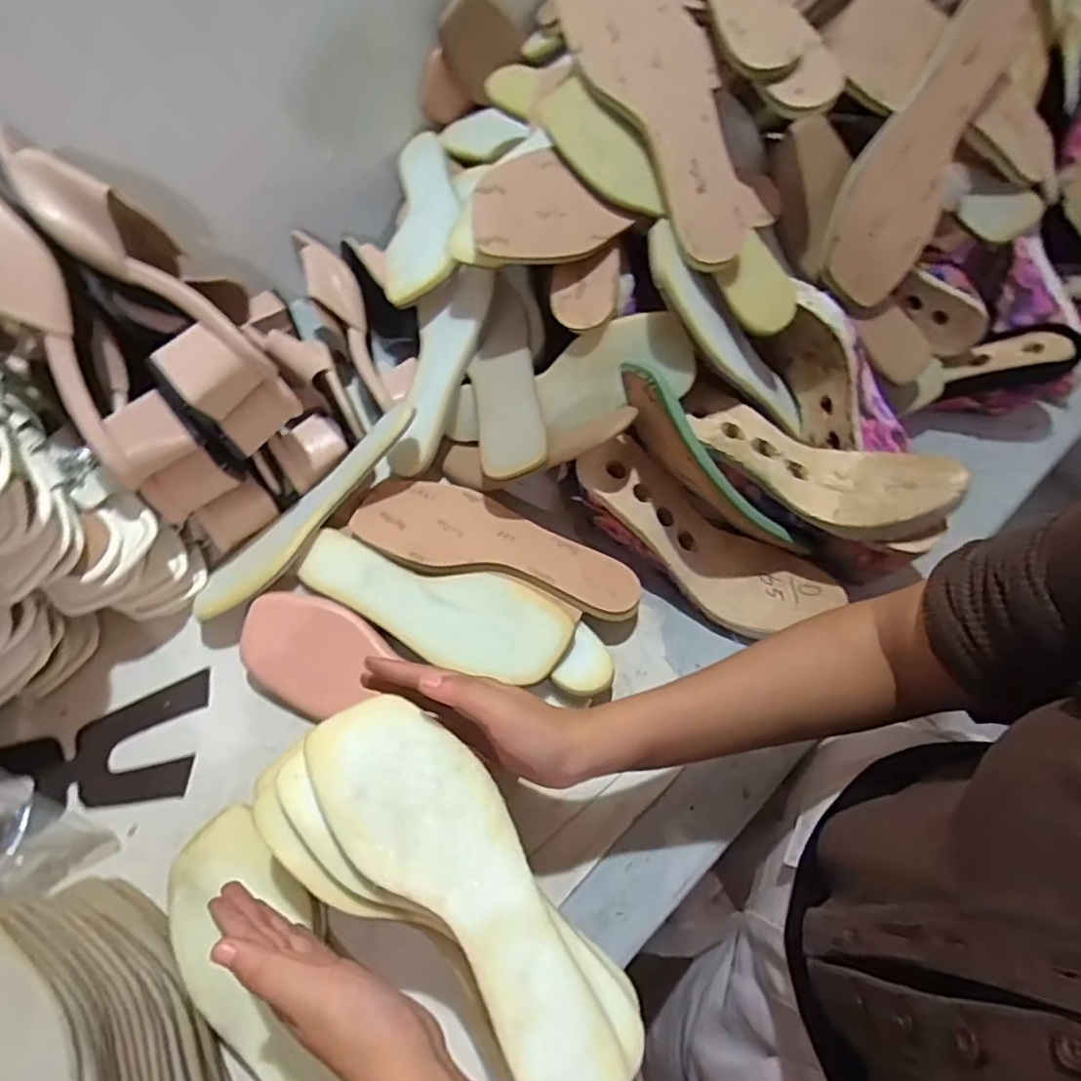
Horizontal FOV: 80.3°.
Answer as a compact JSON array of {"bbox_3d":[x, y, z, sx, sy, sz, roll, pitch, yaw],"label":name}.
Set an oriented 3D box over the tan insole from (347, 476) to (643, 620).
[{"bbox_3d":[-0.038,0.008,0.538,0.241,0.013,0.090,23,55,12],"label":"tan insole"}]

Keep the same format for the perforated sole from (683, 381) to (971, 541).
[{"bbox_3d":[0.211,-0.064,0.507,0.215,0.042,0.081,24,66,11],"label":"perforated sole"}]

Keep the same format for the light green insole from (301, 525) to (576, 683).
[{"bbox_3d":[-0.088,0.049,0.511,0.222,0.014,0.076,19,65,9],"label":"light green insole"}]

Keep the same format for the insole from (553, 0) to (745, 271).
[{"bbox_3d":[0.097,-0.325,0.483,0.089,0.029,0.239,-21,87,-11],"label":"insole"}]

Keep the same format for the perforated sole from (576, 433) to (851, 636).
[{"bbox_3d":[0.135,0.002,0.533,0.245,0.052,0.082,35,67,-6],"label":"perforated sole"}]

